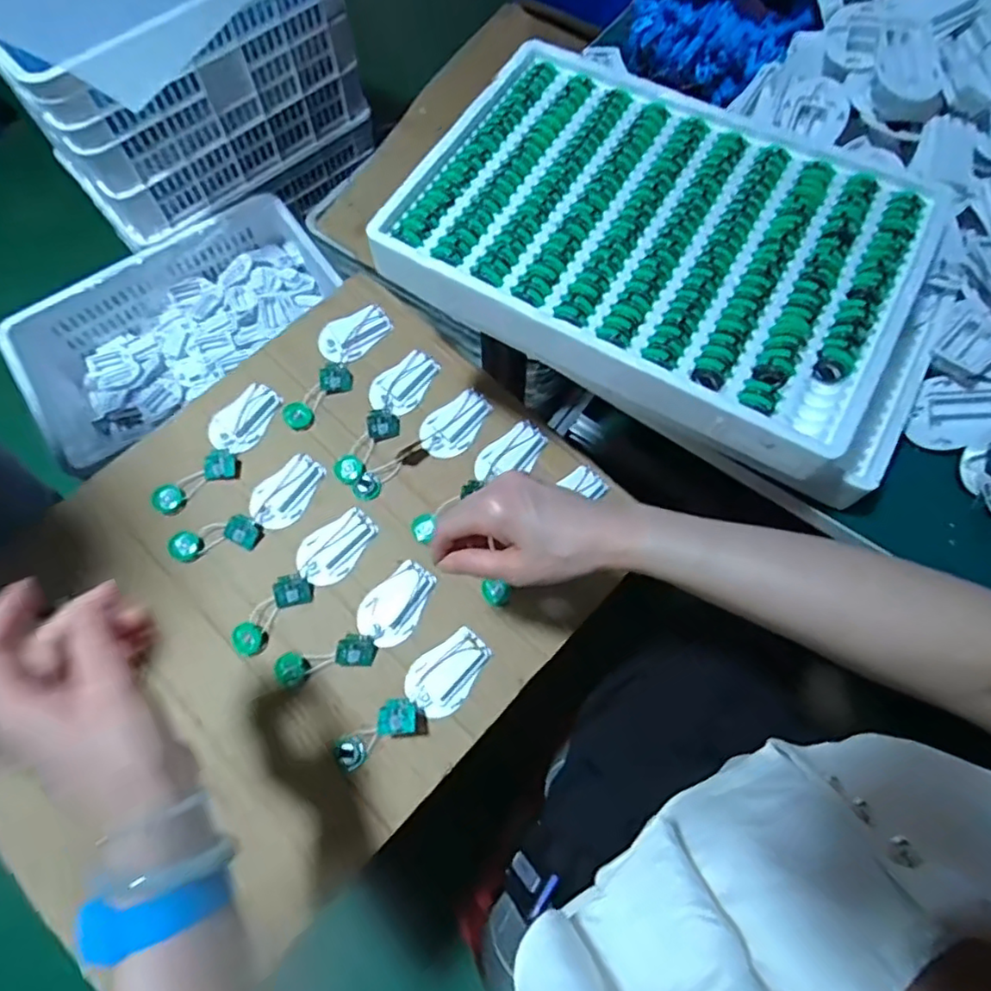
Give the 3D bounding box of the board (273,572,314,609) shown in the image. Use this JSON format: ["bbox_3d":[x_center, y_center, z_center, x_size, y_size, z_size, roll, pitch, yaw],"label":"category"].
[{"bbox_3d":[-0.188,0.089,0.583,0.035,0.007,0.030,-12,92,-13],"label":"board"}]

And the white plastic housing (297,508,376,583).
[{"bbox_3d":[-0.151,0.048,0.595,0.079,0.018,0.050,-35,70,-16],"label":"white plastic housing"}]

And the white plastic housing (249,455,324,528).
[{"bbox_3d":[-0.207,-0.005,0.617,0.047,0.016,0.077,29,67,11],"label":"white plastic housing"}]

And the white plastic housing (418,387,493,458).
[{"bbox_3d":[-0.042,-0.077,0.641,0.049,0.019,0.078,40,70,16],"label":"white plastic housing"}]

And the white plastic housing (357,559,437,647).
[{"bbox_3d":[-0.090,0.099,0.574,0.049,0.023,0.076,40,70,16],"label":"white plastic housing"}]

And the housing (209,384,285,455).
[{"bbox_3d":[-0.256,-0.078,0.644,0.046,0.024,0.079,42,71,17],"label":"housing"}]

